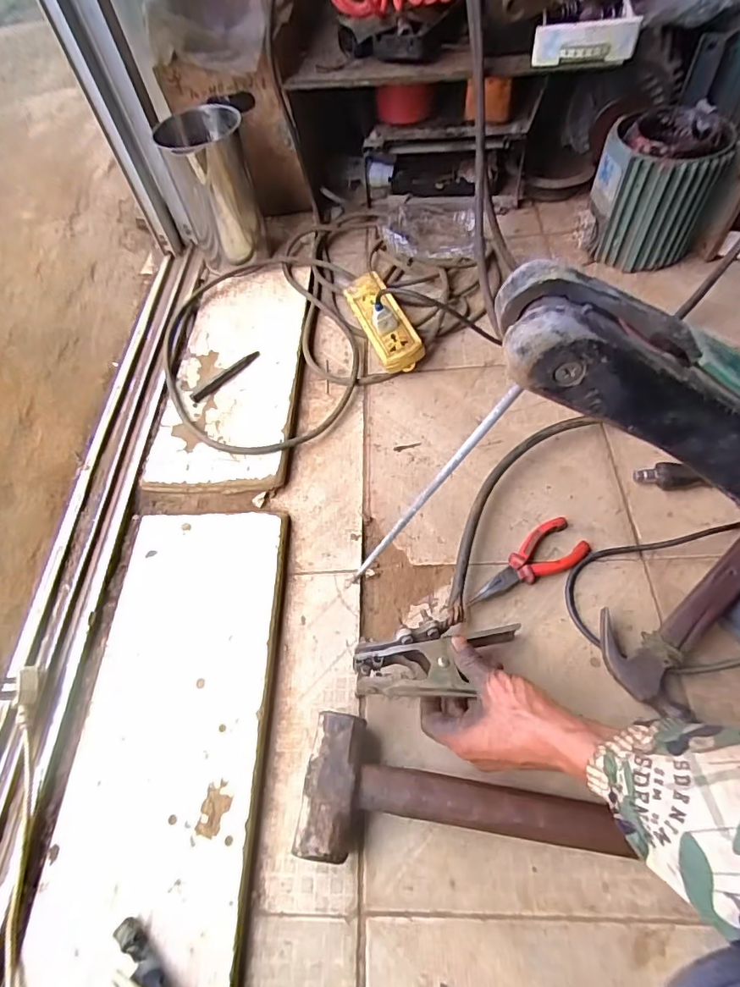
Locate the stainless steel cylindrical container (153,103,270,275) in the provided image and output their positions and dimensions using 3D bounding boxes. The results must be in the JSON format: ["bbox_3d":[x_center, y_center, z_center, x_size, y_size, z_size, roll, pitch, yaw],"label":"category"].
[{"bbox_3d":[-0.238,-0.469,0.776,0.118,0.181,0.128,-18,59,-6],"label":"stainless steel cylindrical container"}]

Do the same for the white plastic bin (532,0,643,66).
[{"bbox_3d":[0.279,-0.600,0.649,0.125,0.042,0.064,-2,59,6],"label":"white plastic bin"}]

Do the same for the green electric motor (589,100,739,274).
[{"bbox_3d":[0.414,-0.432,0.709,0.168,0.154,0.133,-9,59,-1],"label":"green electric motor"}]

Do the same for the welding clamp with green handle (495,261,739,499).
[{"bbox_3d":[0.129,-0.025,0.177,0.186,0.024,0.043,26,62,-9],"label":"welding clamp with green handle"}]

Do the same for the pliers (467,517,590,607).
[{"bbox_3d":[0.165,0.078,0.517,0.138,0.019,0.051,-32,62,-14],"label":"pliers"}]

